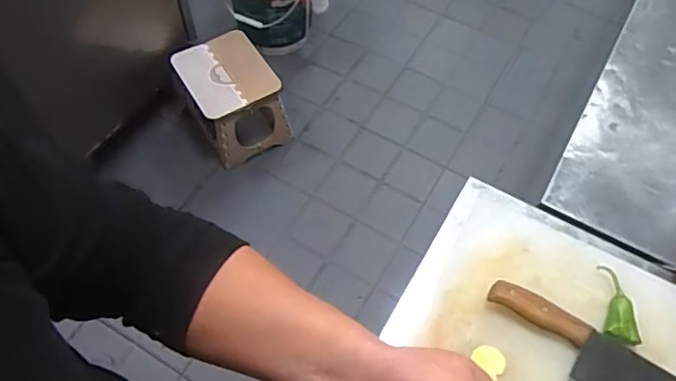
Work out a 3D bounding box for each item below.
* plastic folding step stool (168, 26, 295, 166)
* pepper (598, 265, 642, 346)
[{"bbox_3d":[-0.314,-0.267,1.706,0.245,0.266,0.282,-25,63,-15],"label":"plastic folding step stool"},{"bbox_3d":[0.322,0.135,0.671,0.035,0.031,0.097,-2,59,-2],"label":"pepper"}]

